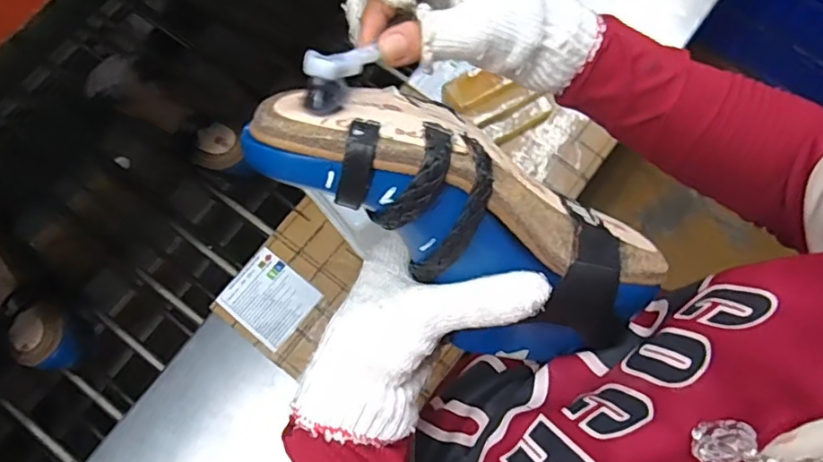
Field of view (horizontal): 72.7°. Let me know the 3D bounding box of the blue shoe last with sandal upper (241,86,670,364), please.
[{"bbox_3d":[0.029,-0.004,0.280,0.221,0.066,0.095,30,74,-28],"label":"blue shoe last with sandal upper"}]

